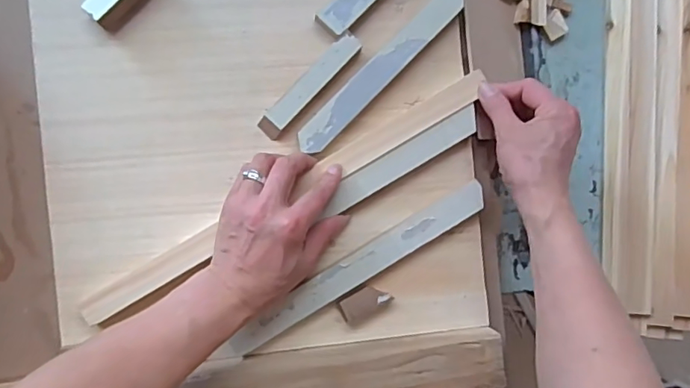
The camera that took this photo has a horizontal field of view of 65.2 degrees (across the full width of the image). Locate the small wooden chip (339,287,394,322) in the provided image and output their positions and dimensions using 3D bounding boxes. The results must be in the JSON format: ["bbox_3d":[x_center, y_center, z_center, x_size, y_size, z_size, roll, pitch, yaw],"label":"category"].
[{"bbox_3d":[0.022,0.109,0.541,0.052,0.008,0.026,-23,91,-6],"label":"small wooden chip"}]

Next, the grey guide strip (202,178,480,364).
[{"bbox_3d":[0.012,0.075,0.537,0.293,0.013,0.030,-31,89,-5],"label":"grey guide strip"}]

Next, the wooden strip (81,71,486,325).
[{"bbox_3d":[-0.053,0.000,0.531,0.444,0.011,0.027,-31,93,-6],"label":"wooden strip"}]

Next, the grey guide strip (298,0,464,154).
[{"bbox_3d":[0.041,-0.130,0.542,0.030,0.012,0.232,45,85,-3],"label":"grey guide strip"}]

